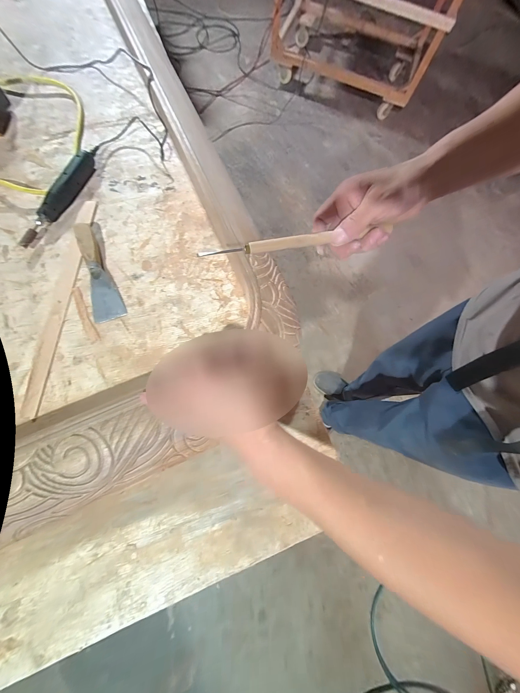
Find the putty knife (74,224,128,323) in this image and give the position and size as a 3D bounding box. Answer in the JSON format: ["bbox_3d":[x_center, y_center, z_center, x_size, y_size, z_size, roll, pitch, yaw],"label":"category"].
[{"bbox_3d":[-0.250,-0.117,0.363,0.043,0.023,0.163,-21,76,-8],"label":"putty knife"}]

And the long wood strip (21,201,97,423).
[{"bbox_3d":[-0.297,-0.076,0.363,0.024,0.004,0.356,1,74,-2],"label":"long wood strip"}]

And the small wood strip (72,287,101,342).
[{"bbox_3d":[-0.261,-0.049,0.353,0.015,0.004,0.096,-29,77,-10],"label":"small wood strip"}]

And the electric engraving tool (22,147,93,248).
[{"bbox_3d":[-0.332,-0.246,0.396,0.022,0.030,0.195,20,74,4],"label":"electric engraving tool"}]

